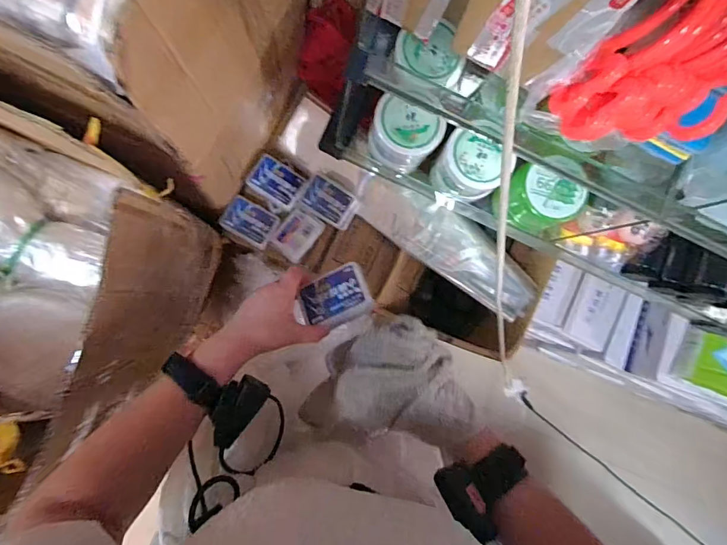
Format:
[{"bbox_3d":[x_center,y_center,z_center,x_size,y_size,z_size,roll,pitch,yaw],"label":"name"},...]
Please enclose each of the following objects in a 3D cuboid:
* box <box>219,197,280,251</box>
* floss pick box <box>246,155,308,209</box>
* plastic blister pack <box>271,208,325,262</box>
[{"bbox_3d":[-0.195,-0.086,0.734,0.087,0.017,0.065,29,84,-5],"label":"box"},{"bbox_3d":[-0.148,-0.156,0.724,0.085,0.030,0.066,32,84,-4],"label":"floss pick box"},{"bbox_3d":[-0.117,-0.067,0.751,0.066,0.011,0.085,40,78,-24],"label":"plastic blister pack"}]

